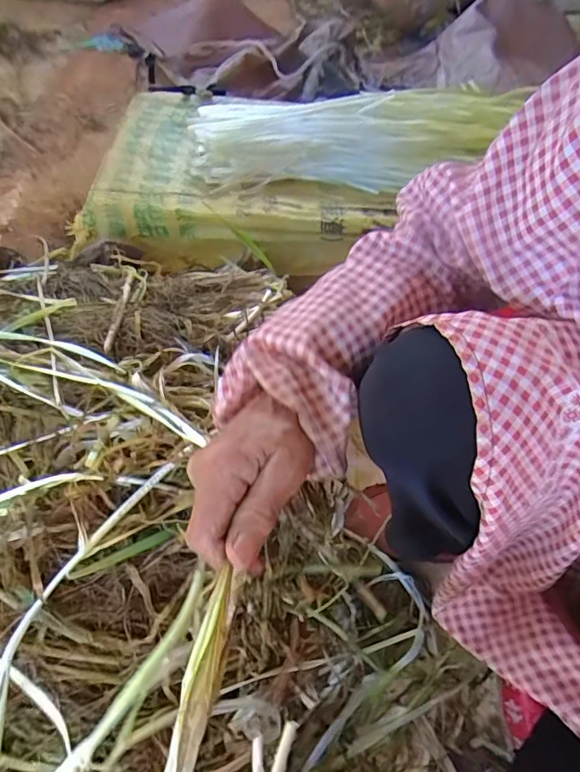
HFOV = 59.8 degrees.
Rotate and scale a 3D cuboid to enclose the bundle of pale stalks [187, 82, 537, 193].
[{"bbox_3d":[0.105,-0.366,0.731,0.490,0.073,0.134,-5,59,-6],"label":"bundle of pale stalks"}]

